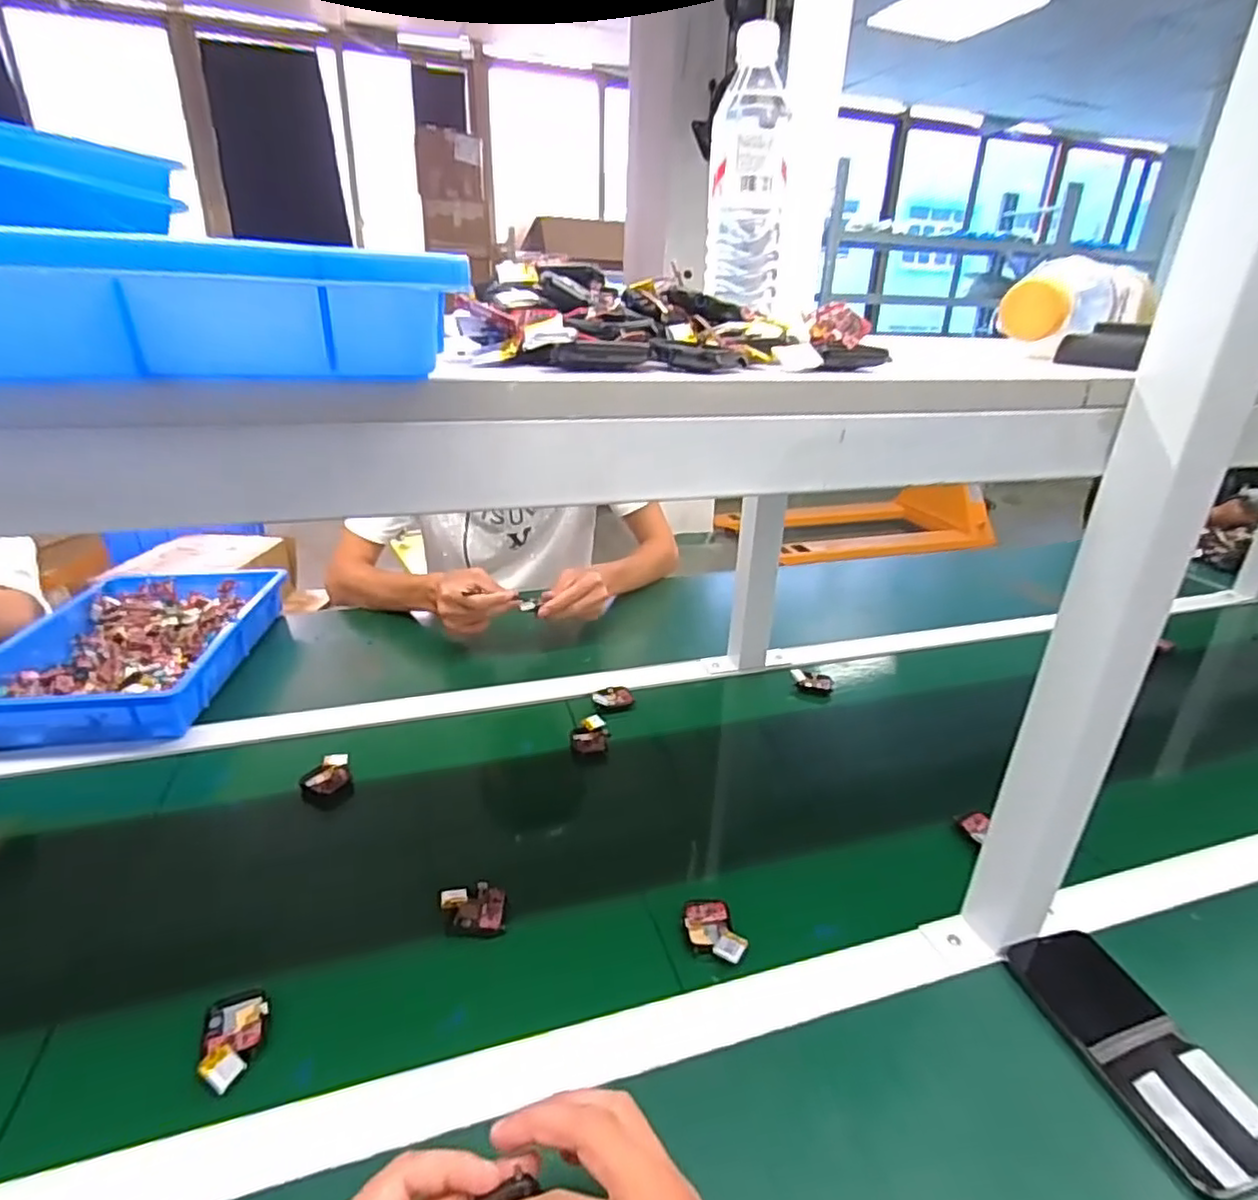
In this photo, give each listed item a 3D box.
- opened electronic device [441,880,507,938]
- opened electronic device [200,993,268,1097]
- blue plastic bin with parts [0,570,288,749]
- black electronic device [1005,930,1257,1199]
[{"bbox_3d":[-0.122,0.245,0.533,0.049,0.020,0.036,-3,26,-10],"label":"opened electronic device"},{"bbox_3d":[-0.257,0.283,0.436,0.036,0.014,0.062,-8,27,-19],"label":"opened electronic device"},{"bbox_3d":[-0.619,0.054,0.848,0.253,0.057,0.370,-1,26,-6],"label":"blue plastic bin with parts"},{"bbox_3d":[0.339,0.296,0.450,0.073,0.019,0.157,-5,27,-14],"label":"black electronic device"}]

